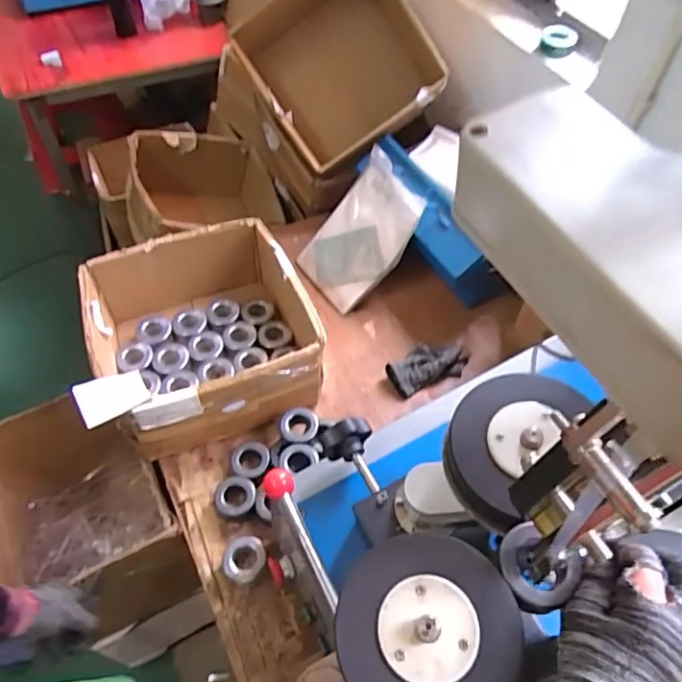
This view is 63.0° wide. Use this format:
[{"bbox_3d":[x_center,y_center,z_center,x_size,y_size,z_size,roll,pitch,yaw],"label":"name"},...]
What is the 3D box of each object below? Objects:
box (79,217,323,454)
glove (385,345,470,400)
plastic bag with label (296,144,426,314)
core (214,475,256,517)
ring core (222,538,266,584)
[{"bbox_3d":[-0.233,-0.007,0.957,0.350,0.178,0.333,-14,57,-12],"label":"box"},{"bbox_3d":[0.164,0.045,1.026,0.157,0.032,0.075,-18,58,-15],"label":"glove"},{"bbox_3d":[0.038,-0.214,1.105,0.031,0.276,0.182,2,41,-52],"label":"plastic bag with label"},{"bbox_3d":[-0.163,0.243,0.863,0.064,0.032,0.057,-5,56,-6],"label":"core"},{"bbox_3d":[-0.139,0.319,0.807,0.063,0.042,0.060,-24,60,-18],"label":"ring core"}]

